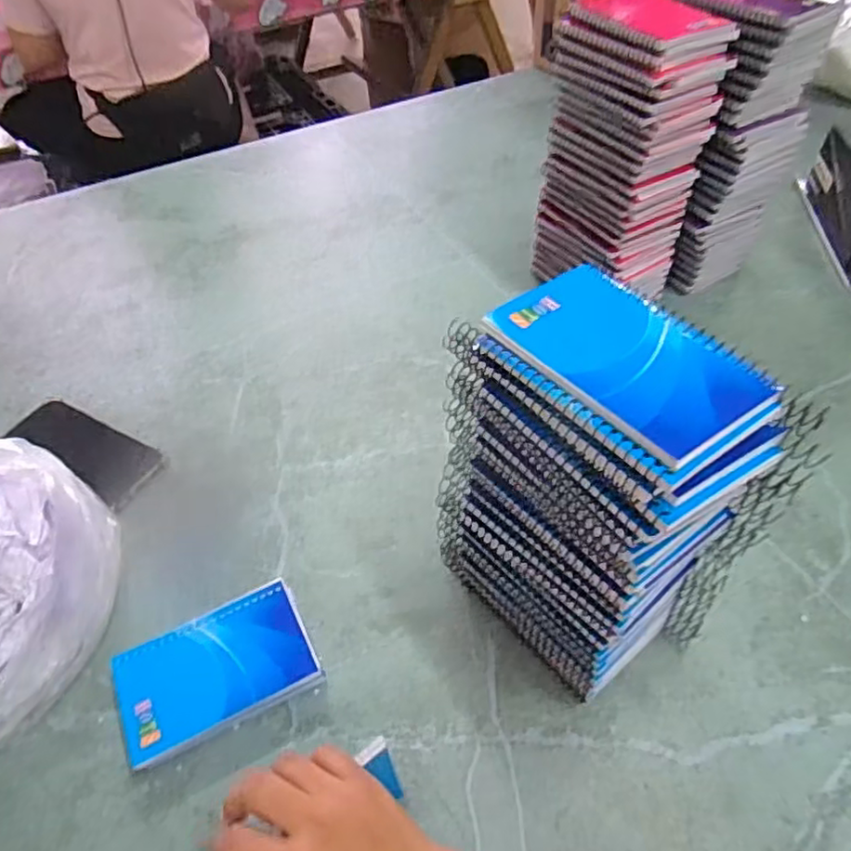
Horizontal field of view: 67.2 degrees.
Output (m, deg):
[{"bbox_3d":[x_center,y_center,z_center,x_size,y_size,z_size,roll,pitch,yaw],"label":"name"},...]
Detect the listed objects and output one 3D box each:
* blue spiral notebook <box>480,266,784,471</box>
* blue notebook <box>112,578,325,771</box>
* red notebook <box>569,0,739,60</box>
[{"bbox_3d":[0.103,-0.038,0.325,0.085,0.006,0.131,-32,53,-23],"label":"blue spiral notebook"},{"bbox_3d":[-0.148,0.177,0.463,0.132,0.032,0.083,-22,49,-15],"label":"blue notebook"},{"bbox_3d":[0.197,-0.358,0.560,0.085,0.013,0.121,-32,61,-16],"label":"red notebook"}]

